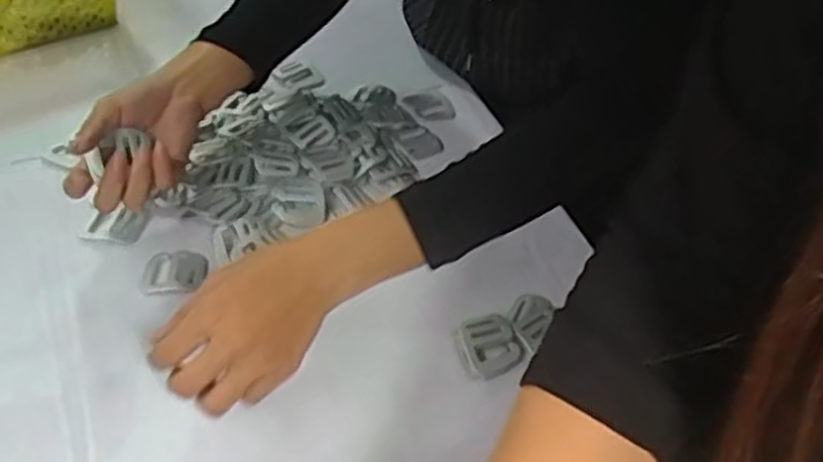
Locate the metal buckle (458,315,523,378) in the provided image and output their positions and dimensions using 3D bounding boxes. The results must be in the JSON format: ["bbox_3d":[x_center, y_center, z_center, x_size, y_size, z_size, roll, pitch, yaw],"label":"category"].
[{"bbox_3d":[0.056,0.082,0.568,0.039,0.011,0.044,-19,67,-14],"label":"metal buckle"}]

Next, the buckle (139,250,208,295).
[{"bbox_3d":[-0.182,0.030,0.598,0.049,0.005,0.040,-4,47,-12],"label":"buckle"}]

